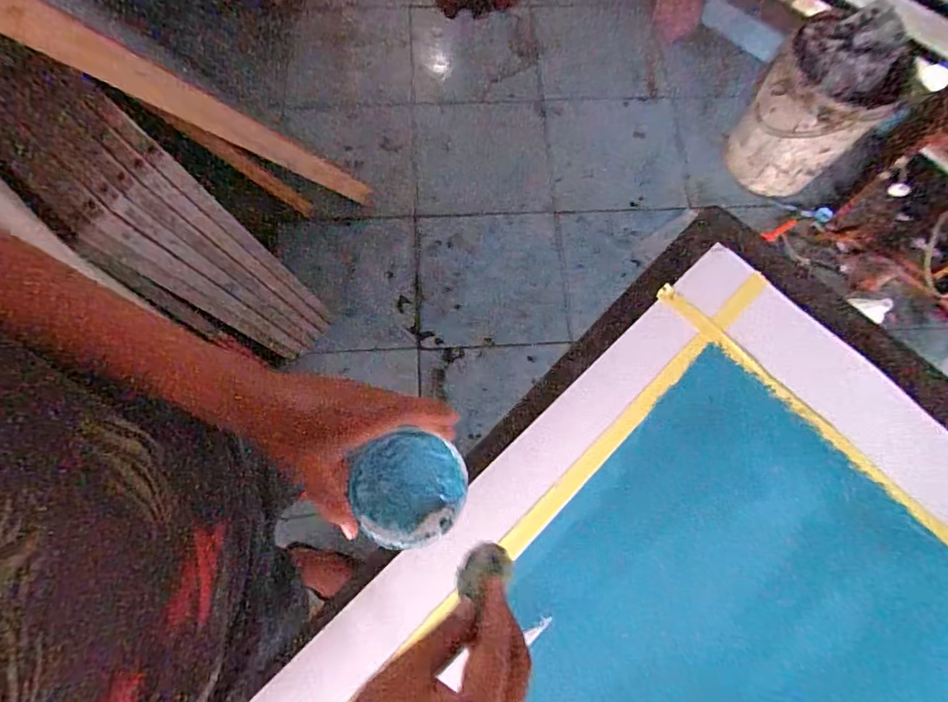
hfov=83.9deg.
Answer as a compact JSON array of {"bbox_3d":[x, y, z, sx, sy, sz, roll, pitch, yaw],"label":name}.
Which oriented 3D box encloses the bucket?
[{"bbox_3d":[0.846,-0.609,1.335,0.262,0.382,0.288,1,72,-2],"label":"bucket"}]

